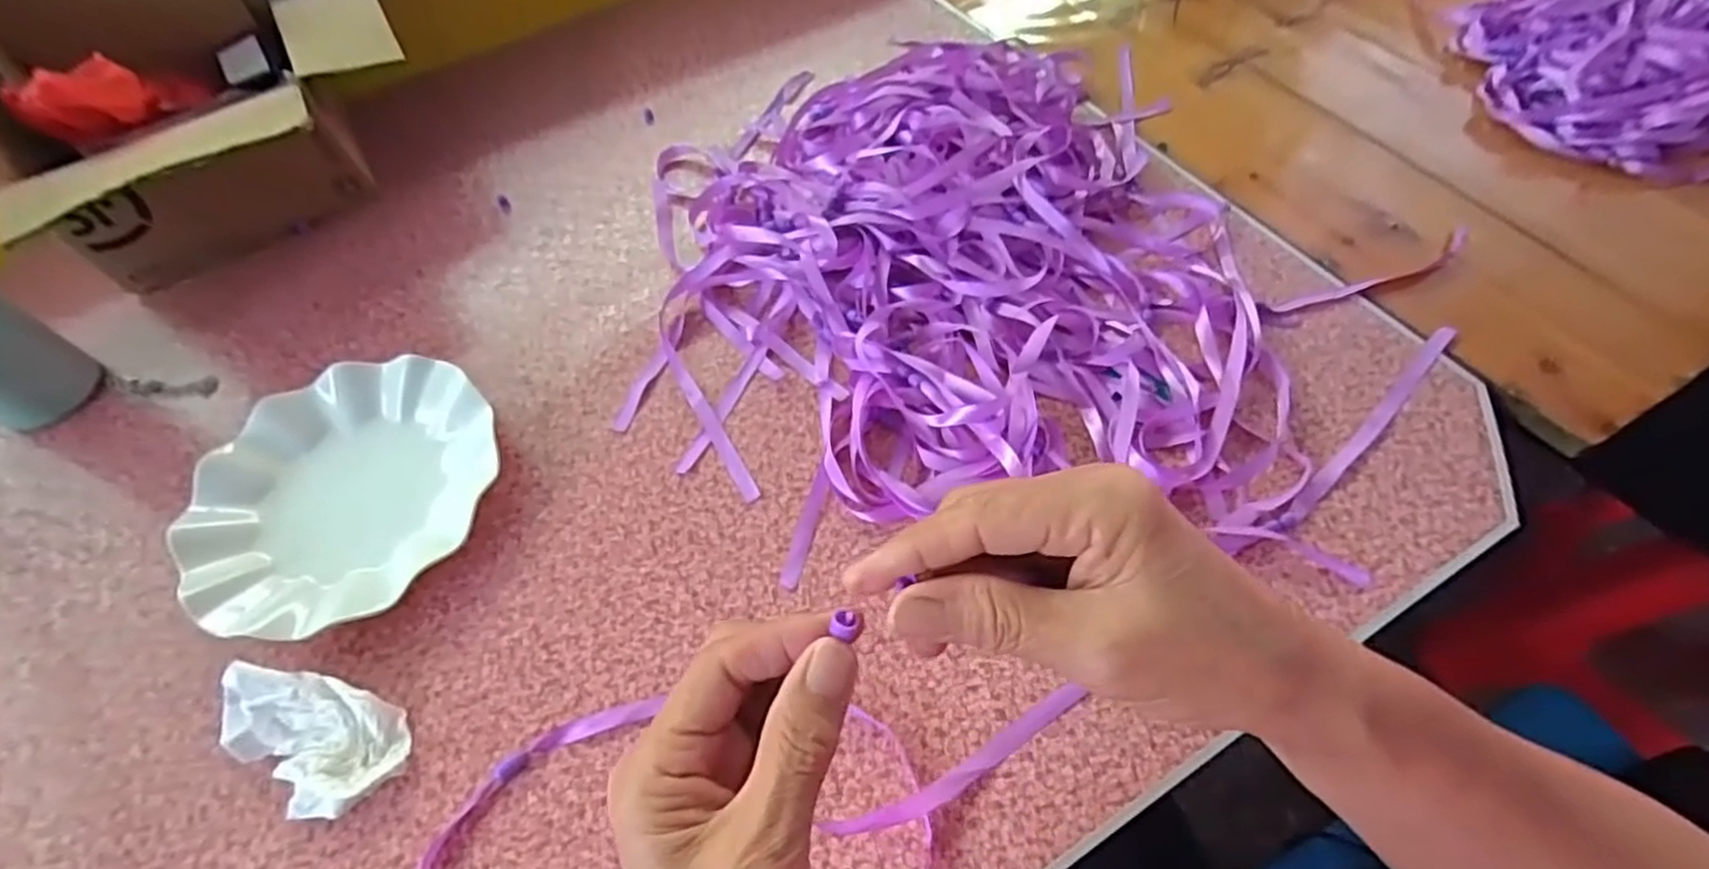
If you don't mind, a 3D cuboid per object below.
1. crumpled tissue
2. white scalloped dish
[{"bbox_3d":[-0.284,0.157,0.386,0.098,0.029,0.059,16,60,14],"label":"crumpled tissue"},{"bbox_3d":[-0.316,0.036,0.466,0.176,0.027,0.182,-2,58,3],"label":"white scalloped dish"}]

